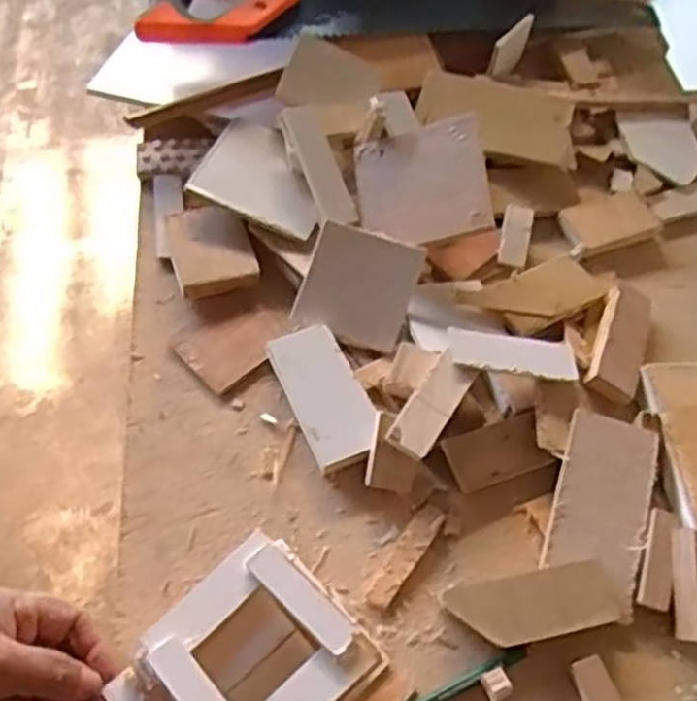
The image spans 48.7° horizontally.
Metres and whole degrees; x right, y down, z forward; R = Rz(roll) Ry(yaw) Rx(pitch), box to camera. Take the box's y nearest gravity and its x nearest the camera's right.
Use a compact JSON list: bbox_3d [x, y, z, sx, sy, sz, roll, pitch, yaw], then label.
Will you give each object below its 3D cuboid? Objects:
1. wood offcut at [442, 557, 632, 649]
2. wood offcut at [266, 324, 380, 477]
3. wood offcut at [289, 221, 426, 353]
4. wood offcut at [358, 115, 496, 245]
[{"bbox_3d":[0.112,0.151,0.457,0.101,0.006,0.039,-11,70,-3],"label":"wood offcut"},{"bbox_3d":[-0.016,0.030,0.529,0.046,0.017,0.103,-20,58,-17],"label":"wood offcut"},{"bbox_3d":[0.006,-0.048,0.572,0.079,0.004,0.081,19,88,6],"label":"wood offcut"},{"bbox_3d":[0.056,-0.127,0.592,0.098,0.010,0.097,-12,74,21],"label":"wood offcut"}]

